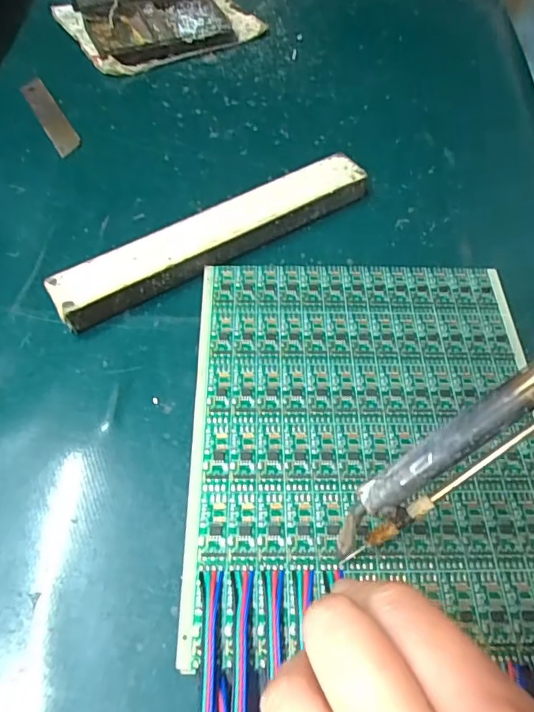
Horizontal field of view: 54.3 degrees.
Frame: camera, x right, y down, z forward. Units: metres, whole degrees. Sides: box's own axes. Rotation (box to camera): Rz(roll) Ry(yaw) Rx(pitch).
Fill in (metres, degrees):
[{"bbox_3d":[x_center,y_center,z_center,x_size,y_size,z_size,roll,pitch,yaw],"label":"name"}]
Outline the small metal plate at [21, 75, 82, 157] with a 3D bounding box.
[{"bbox_3d":[-0.158,-0.175,0.378,0.018,0.005,0.093,-26,61,-19],"label":"small metal plate"}]

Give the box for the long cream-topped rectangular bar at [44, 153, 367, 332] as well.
[{"bbox_3d":[-0.027,-0.071,0.302,0.196,0.019,0.029,-30,62,-21],"label":"long cream-topped rectangular bar"}]

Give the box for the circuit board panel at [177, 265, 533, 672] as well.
[{"bbox_3d":[0.049,0.031,0.244,0.164,0.007,0.188,0,56,-2],"label":"circuit board panel"}]

